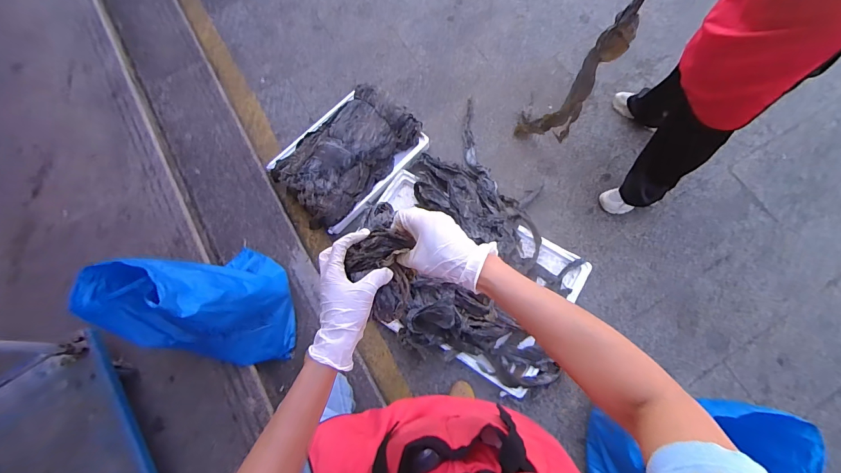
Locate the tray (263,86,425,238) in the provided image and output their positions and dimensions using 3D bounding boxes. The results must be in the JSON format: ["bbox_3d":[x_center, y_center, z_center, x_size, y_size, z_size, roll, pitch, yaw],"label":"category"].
[{"bbox_3d":[-0.334,-0.374,1.685,0.435,0.189,0.642,41,79,12],"label":"tray"}]

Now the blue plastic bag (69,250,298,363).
[{"bbox_3d":[-0.698,0.190,1.207,0.468,0.539,0.370,16,75,6],"label":"blue plastic bag"}]

